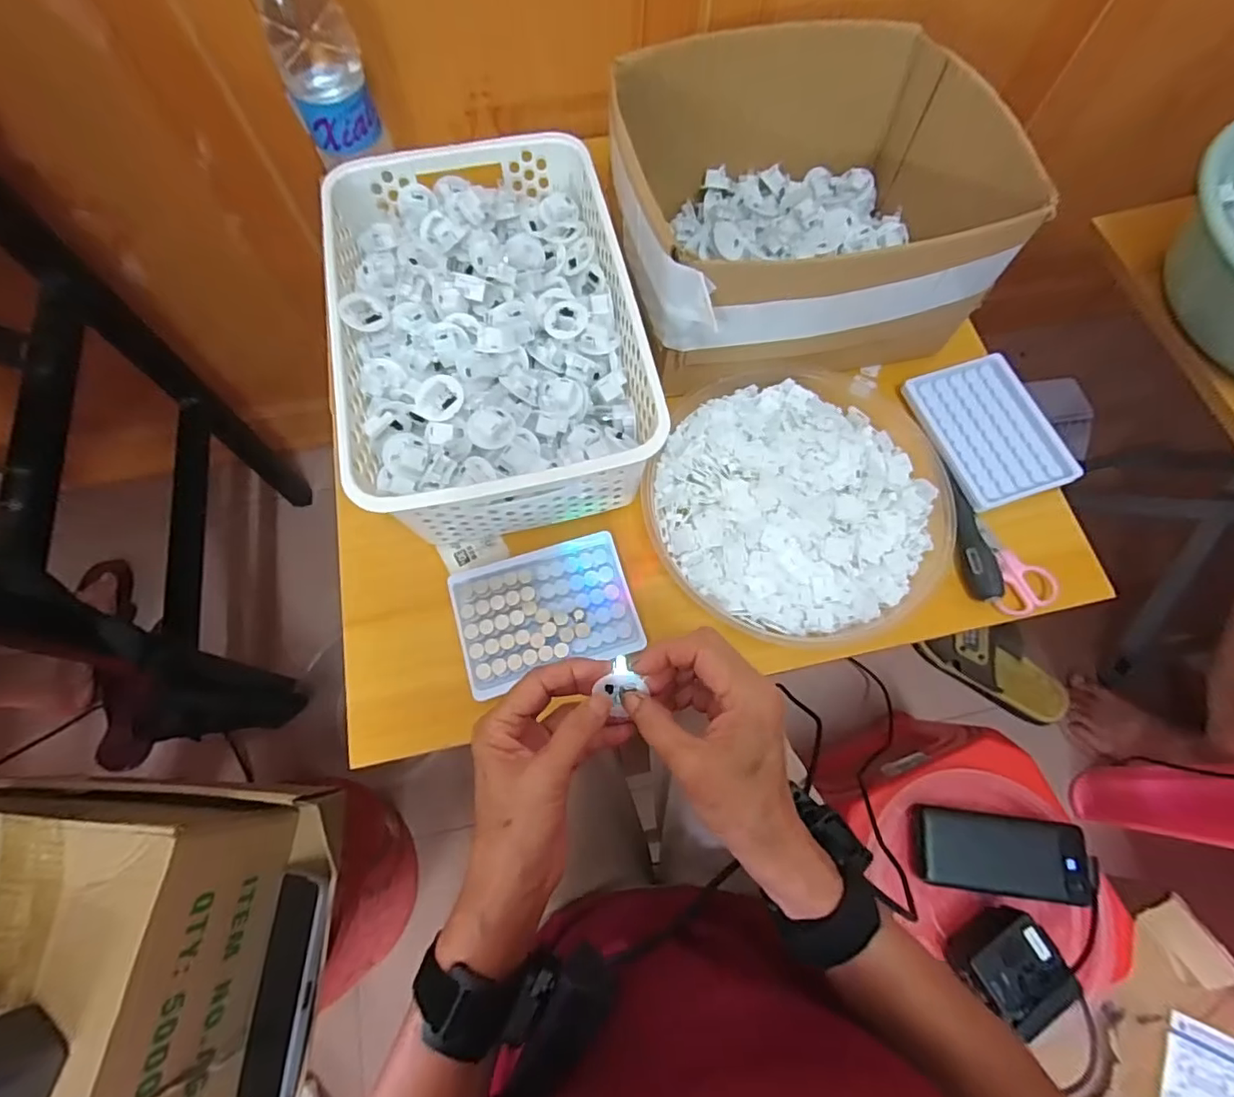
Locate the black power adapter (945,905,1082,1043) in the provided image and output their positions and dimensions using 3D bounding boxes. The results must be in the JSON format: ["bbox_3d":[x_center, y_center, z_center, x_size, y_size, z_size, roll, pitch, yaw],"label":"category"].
[{"bbox_3d":[0.375,0.397,0.538,0.092,0.065,0.073,-28,74,-10],"label":"black power adapter"}]

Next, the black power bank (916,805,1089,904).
[{"bbox_3d":[0.386,0.307,0.570,0.159,0.033,0.073,7,71,2],"label":"black power bank"}]

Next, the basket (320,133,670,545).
[{"bbox_3d":[-0.094,-0.169,0.444,0.215,0.102,0.302,-12,72,-5],"label":"basket"}]

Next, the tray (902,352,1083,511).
[{"bbox_3d":[0.319,-0.104,0.490,0.105,0.009,0.134,-16,72,-6],"label":"tray"}]

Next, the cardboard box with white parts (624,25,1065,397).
[{"bbox_3d":[0.149,-0.293,0.477,0.280,0.121,0.265,-11,71,-5],"label":"cardboard box with white parts"}]

